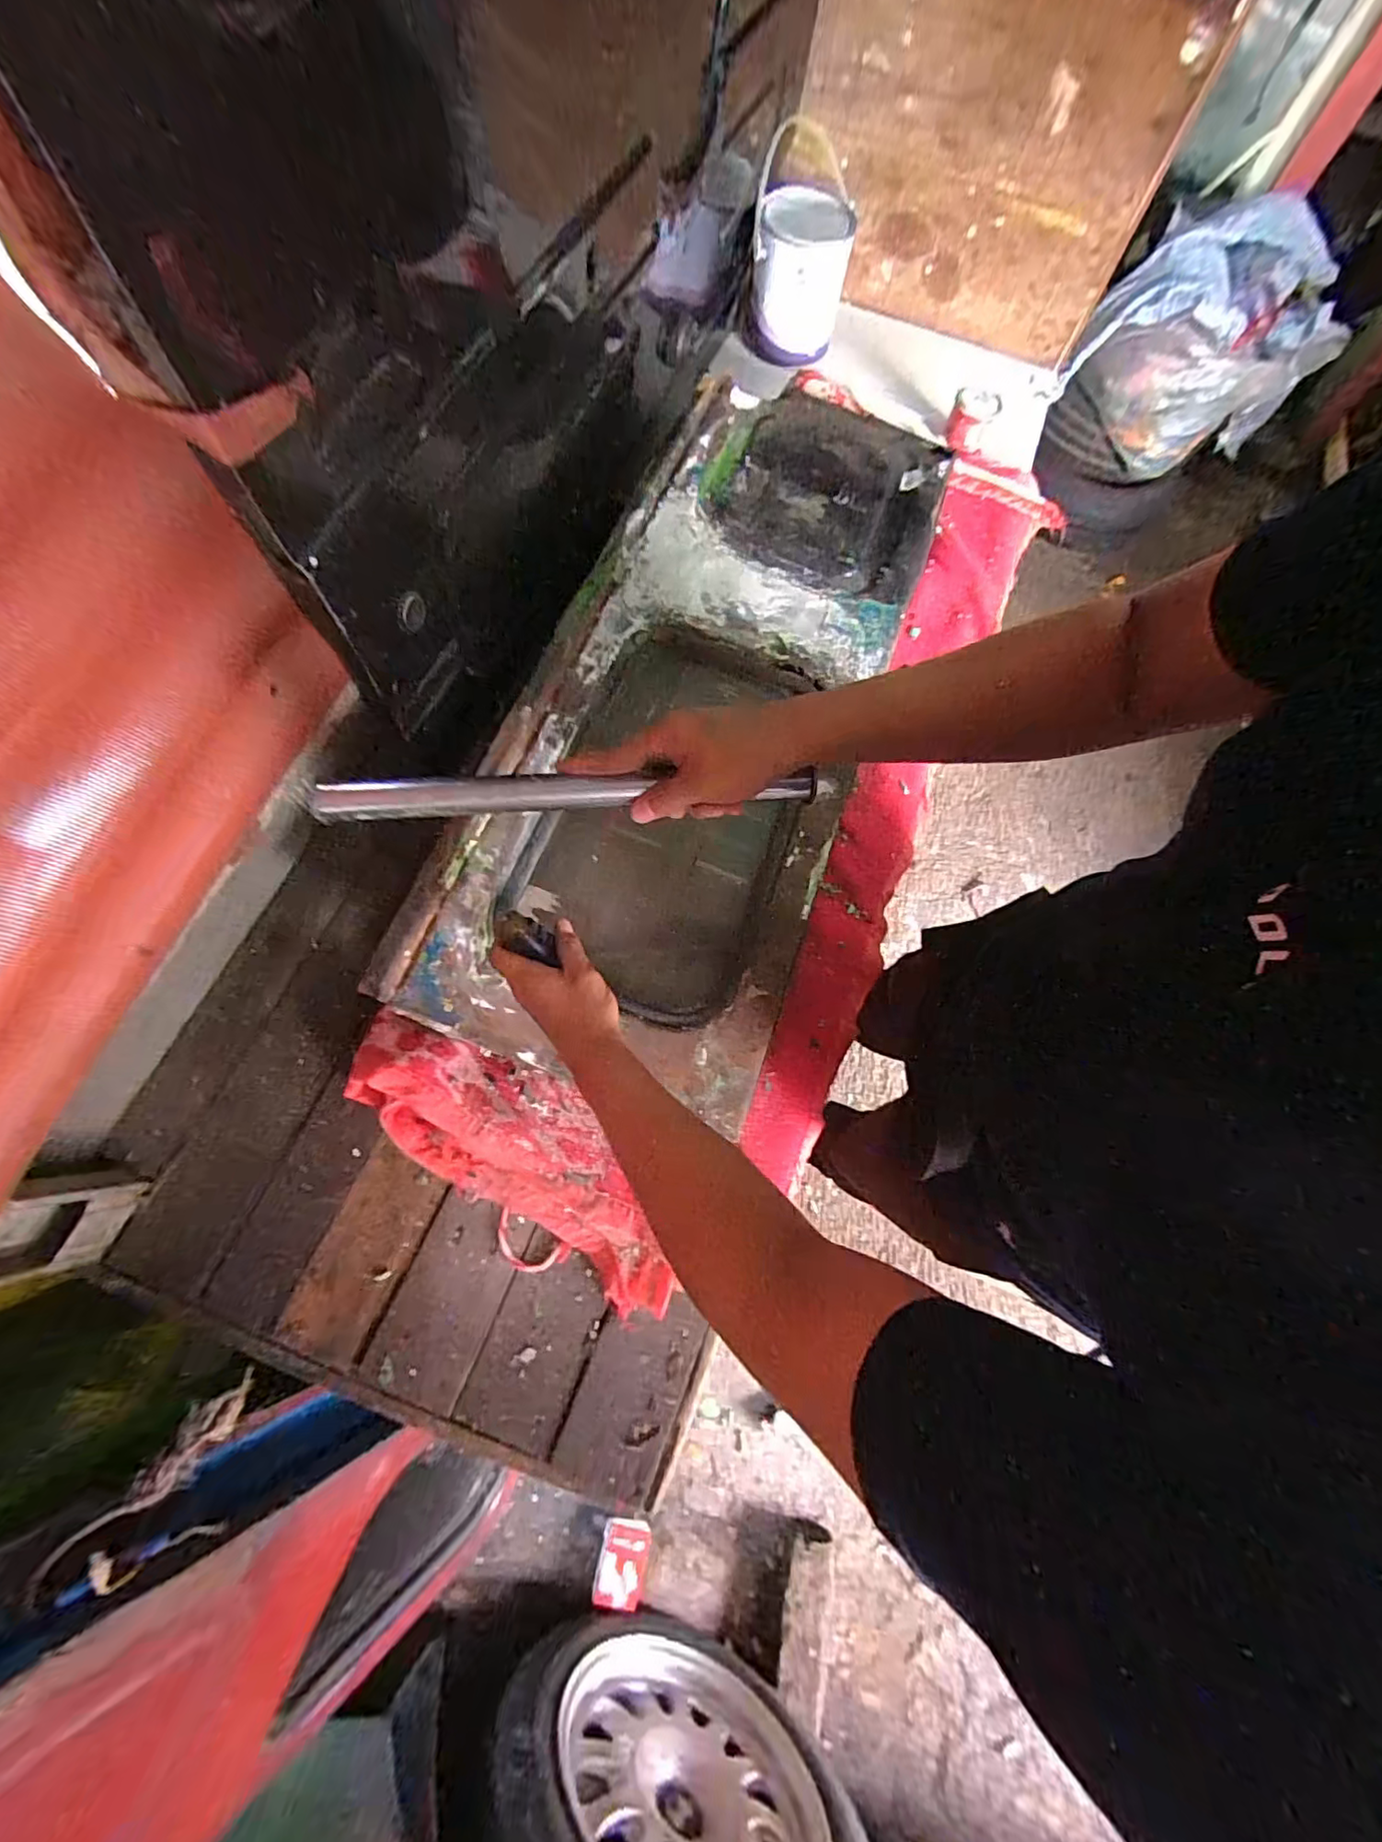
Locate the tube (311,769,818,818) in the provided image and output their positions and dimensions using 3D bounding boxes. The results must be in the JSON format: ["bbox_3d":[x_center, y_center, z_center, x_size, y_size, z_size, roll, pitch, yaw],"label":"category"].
[{"bbox_3d":[-0.078,-0.090,0.401,0.333,0.022,0.022,-3,71,-6],"label":"tube"}]

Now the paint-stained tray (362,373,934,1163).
[{"bbox_3d":[0.040,-0.297,0.711,0.381,0.067,0.997,20,71,4],"label":"paint-stained tray"}]

